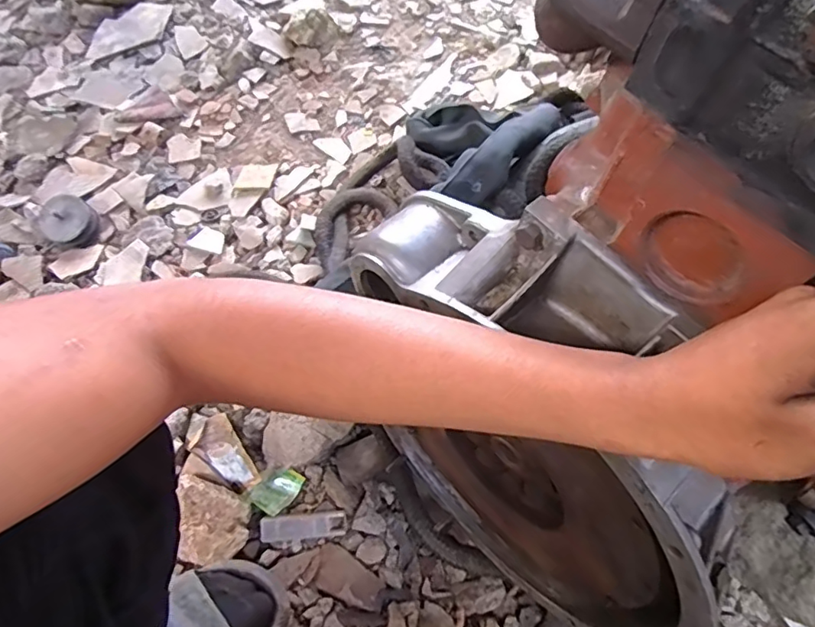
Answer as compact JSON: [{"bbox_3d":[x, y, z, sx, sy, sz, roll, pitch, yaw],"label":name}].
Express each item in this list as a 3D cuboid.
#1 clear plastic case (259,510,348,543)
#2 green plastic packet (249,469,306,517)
[{"bbox_3d":[-0.128,0.262,0.663,0.103,0.014,0.030,-5,61,-4],"label":"clear plastic case"},{"bbox_3d":[-0.164,0.223,0.683,0.043,0.016,0.061,34,66,17],"label":"green plastic packet"}]

